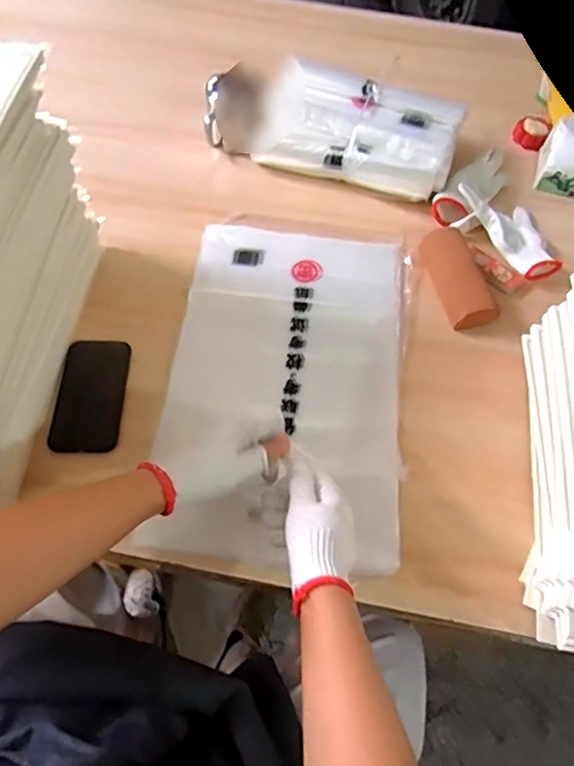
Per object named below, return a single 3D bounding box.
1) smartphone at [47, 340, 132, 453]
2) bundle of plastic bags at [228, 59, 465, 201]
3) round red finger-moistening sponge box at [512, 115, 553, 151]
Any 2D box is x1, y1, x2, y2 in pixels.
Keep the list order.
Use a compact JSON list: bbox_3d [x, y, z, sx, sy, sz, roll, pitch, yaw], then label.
[{"bbox_3d":[-0.238,0.014,0.661,0.077,0.014,0.153,0,59,-3],"label":"smartphone"},{"bbox_3d":[0.078,-0.404,0.854,0.365,0.124,0.162,11,59,3],"label":"bundle of plastic bags"},{"bbox_3d":[0.435,-0.445,0.962,0.058,0.028,0.062,1,59,-2],"label":"round red finger-moistening sponge box"}]

